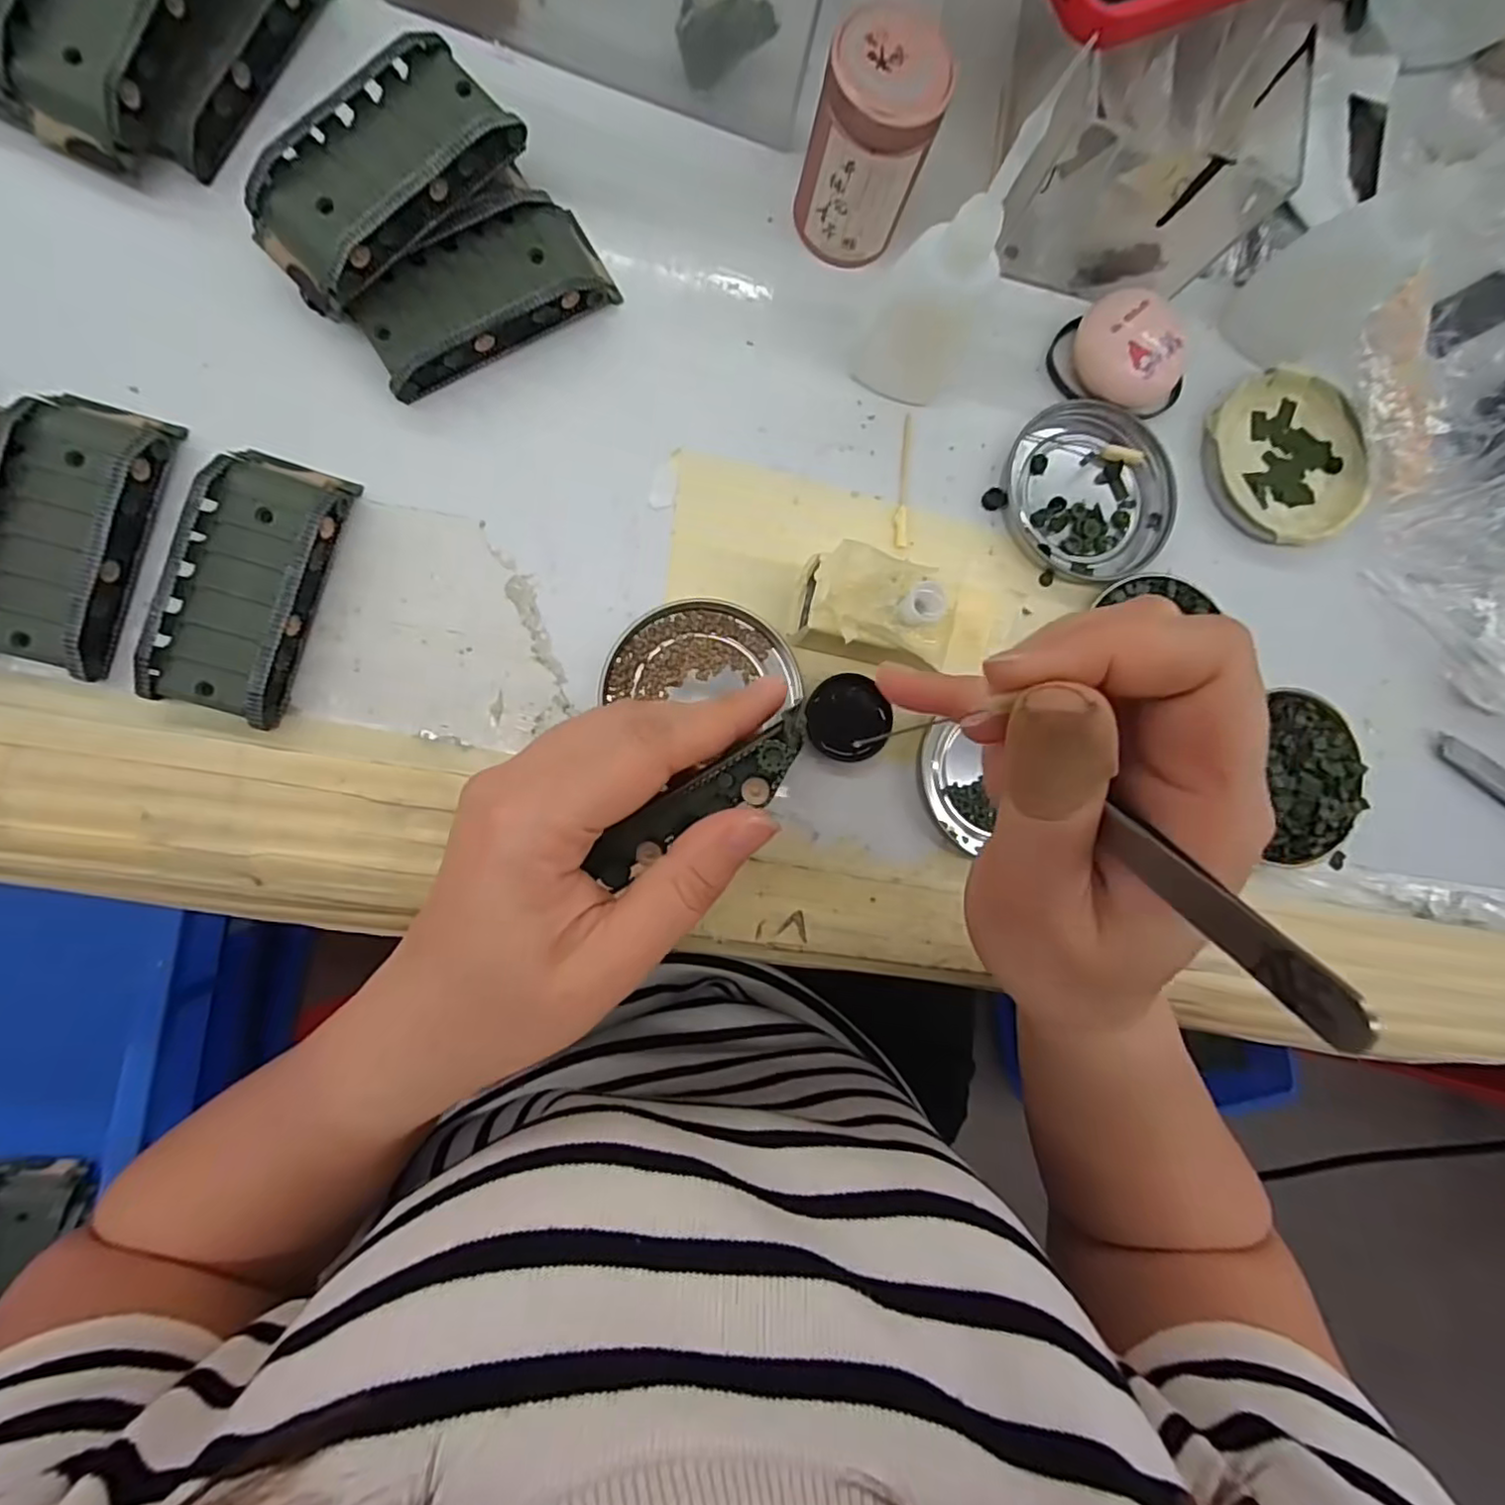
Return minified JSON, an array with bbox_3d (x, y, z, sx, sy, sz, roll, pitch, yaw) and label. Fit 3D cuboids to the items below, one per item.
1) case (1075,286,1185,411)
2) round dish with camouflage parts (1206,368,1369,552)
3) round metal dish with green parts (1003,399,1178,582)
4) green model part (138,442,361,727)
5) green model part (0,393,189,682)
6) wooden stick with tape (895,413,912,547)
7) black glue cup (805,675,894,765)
[{"bbox_3d":[0.164,-0.176,0.290,0.037,0.023,0.048,-24,92,-8],"label":"case"},{"bbox_3d":[0.248,-0.137,0.307,0.075,0.009,0.078,0,88,-8],"label":"round dish with camouflage parts"},{"bbox_3d":[0.151,-0.116,0.295,0.075,0.009,0.074,-1,88,-8],"label":"round metal dish with green parts"},{"bbox_3d":[-0.184,-0.062,0.240,0.044,0.020,0.096,17,86,-7],"label":"green model part"},{"bbox_3d":[-0.243,-0.079,0.232,0.046,0.014,0.096,15,86,-7],"label":"green model part"},{"bbox_3d":[0.065,-0.118,0.286,0.006,0.004,0.059,4,88,-8],"label":"wooden stick with tape"},{"bbox_3d":[0.039,-0.014,0.271,0.032,0.010,0.035,0,88,-8],"label":"black glue cup"}]

